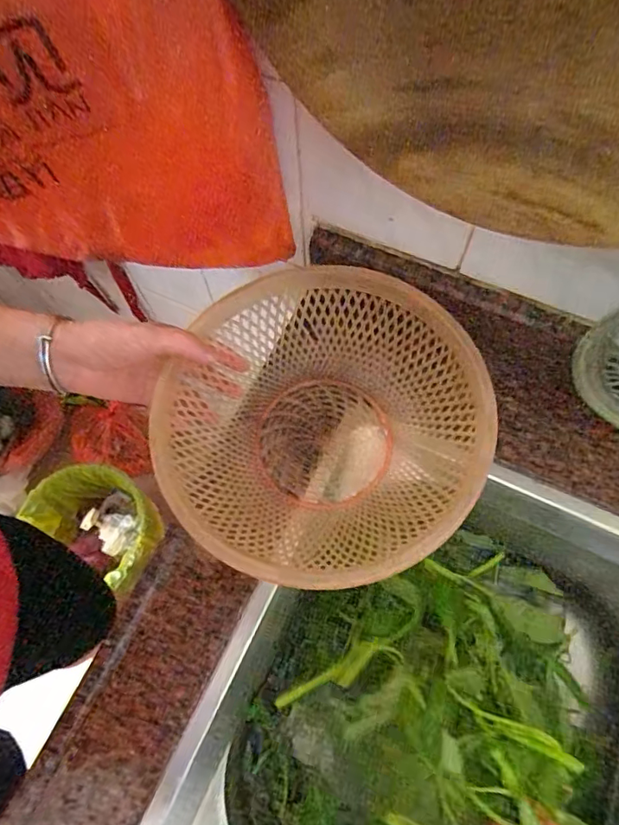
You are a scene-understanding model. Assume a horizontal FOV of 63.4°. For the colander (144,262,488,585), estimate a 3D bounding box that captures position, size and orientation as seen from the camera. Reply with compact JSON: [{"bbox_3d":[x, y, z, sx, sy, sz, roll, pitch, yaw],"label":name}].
[{"bbox_3d":[0.016,0.011,0.418,0.228,0.087,0.246,9,69,5],"label":"colander"}]

